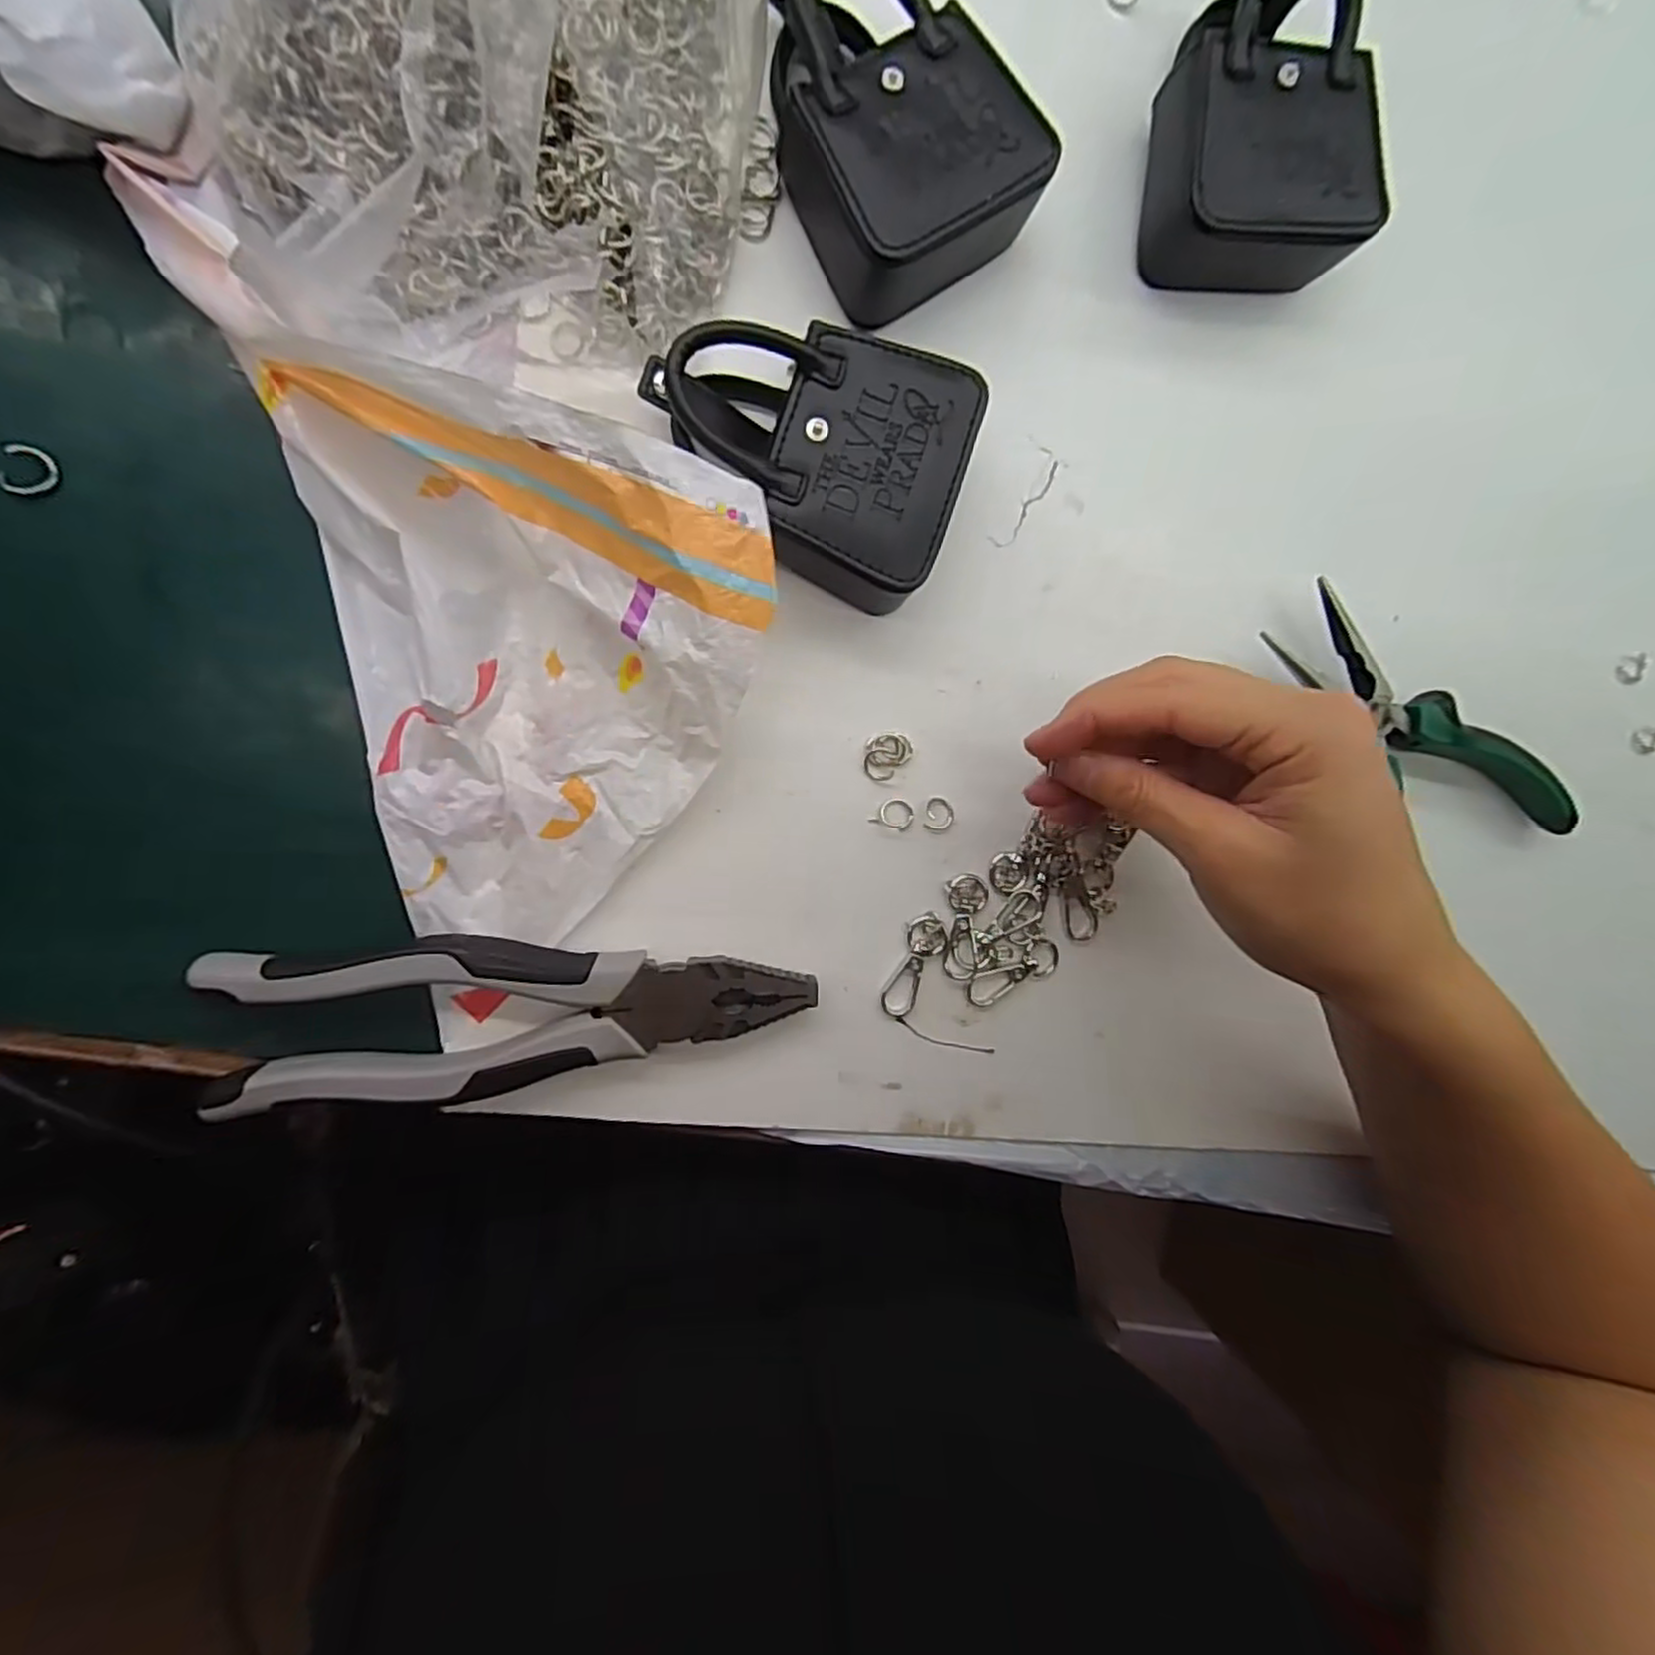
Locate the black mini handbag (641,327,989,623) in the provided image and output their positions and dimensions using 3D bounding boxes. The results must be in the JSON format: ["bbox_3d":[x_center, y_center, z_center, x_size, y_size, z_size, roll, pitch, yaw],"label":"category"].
[{"bbox_3d":[-0.006,-0.127,0.244,0.102,0.038,0.076,19,91,-9],"label":"black mini handbag"}]

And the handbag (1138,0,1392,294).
[{"bbox_3d":[0.156,-0.248,0.260,0.077,0.044,0.105,4,93,-8],"label":"handbag"}]

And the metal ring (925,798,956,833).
[{"bbox_3d":[0.043,-0.005,0.278,0.012,0.004,0.013,-3,102,-17],"label":"metal ring"}]

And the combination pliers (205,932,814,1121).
[{"bbox_3d":[-0.102,0.064,0.251,0.189,0.020,0.049,0,94,-8],"label":"combination pliers"}]

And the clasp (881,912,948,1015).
[{"bbox_3d":[0.034,0.053,0.279,0.016,0.004,0.041,20,91,-9],"label":"clasp"}]

